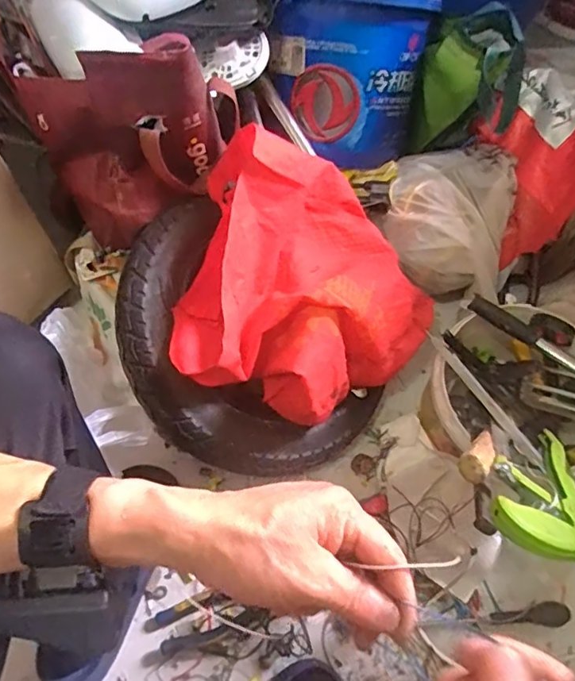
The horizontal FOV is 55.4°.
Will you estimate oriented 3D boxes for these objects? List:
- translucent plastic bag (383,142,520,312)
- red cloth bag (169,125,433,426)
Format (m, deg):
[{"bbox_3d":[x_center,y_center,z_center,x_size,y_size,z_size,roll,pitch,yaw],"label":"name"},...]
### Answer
[{"bbox_3d":[0.251,-0.189,0.878,0.196,0.131,0.230,6,64,1],"label":"translucent plastic bag"},{"bbox_3d":[0.031,-0.066,0.656,0.290,0.165,0.292,12,64,4],"label":"red cloth bag"}]

